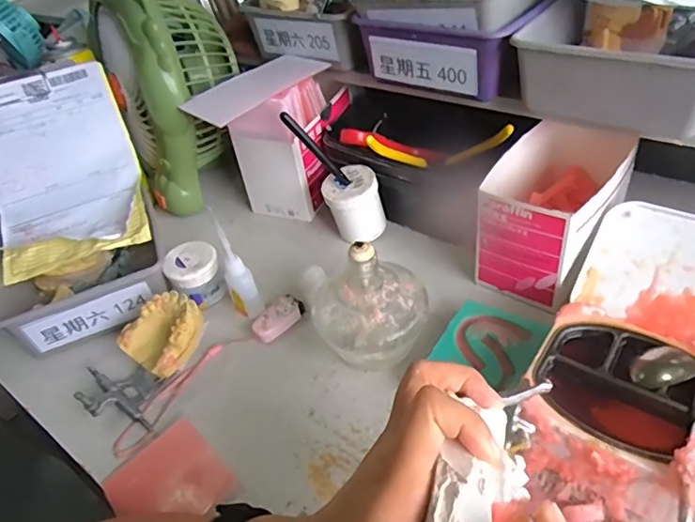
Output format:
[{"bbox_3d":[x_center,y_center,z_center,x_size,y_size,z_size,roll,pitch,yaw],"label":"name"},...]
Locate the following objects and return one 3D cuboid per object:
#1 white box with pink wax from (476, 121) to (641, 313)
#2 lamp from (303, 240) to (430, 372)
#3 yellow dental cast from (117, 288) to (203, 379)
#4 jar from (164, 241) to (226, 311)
[{"bbox_3d":[0.194,-0.052,0.492,0.093,0.100,0.177,23,51,31],"label":"white box with pink wax"},{"bbox_3d":[0.017,0.040,0.416,0.093,0.100,0.077,-6,42,4],"label":"lamp"},{"bbox_3d":[-0.153,0.065,0.453,0.064,0.049,0.060,23,52,33],"label":"yellow dental cast"},{"bbox_3d":[-0.145,0.012,0.507,0.047,0.046,0.050,-4,39,4],"label":"jar"}]

